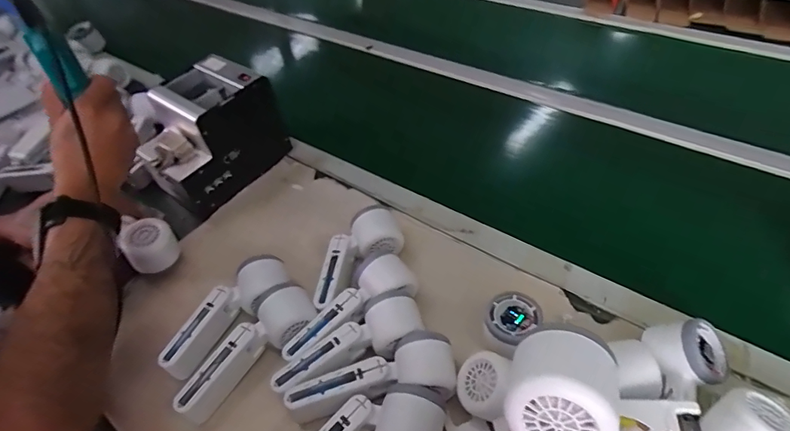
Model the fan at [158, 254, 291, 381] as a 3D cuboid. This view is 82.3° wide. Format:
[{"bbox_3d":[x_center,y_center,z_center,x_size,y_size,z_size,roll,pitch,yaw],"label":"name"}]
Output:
[{"bbox_3d":[-0.194,0.113,0.525,0.166,0.049,0.058,-37,54,-25],"label":"fan"}]

